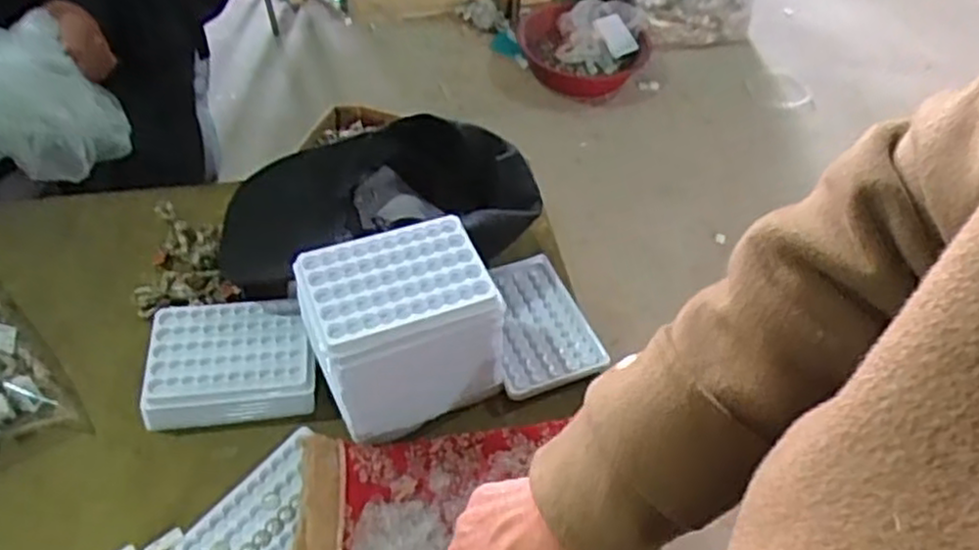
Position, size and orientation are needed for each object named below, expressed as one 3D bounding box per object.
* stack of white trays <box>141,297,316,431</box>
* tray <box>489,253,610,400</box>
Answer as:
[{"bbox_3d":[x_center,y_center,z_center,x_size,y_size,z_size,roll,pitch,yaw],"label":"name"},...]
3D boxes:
[{"bbox_3d":[-0.207,0.068,0.607,0.126,0.033,0.090,-5,51,-10],"label":"stack of white trays"},{"bbox_3d":[0.038,0.040,0.668,0.089,0.010,0.129,-14,53,-17],"label":"tray"}]

